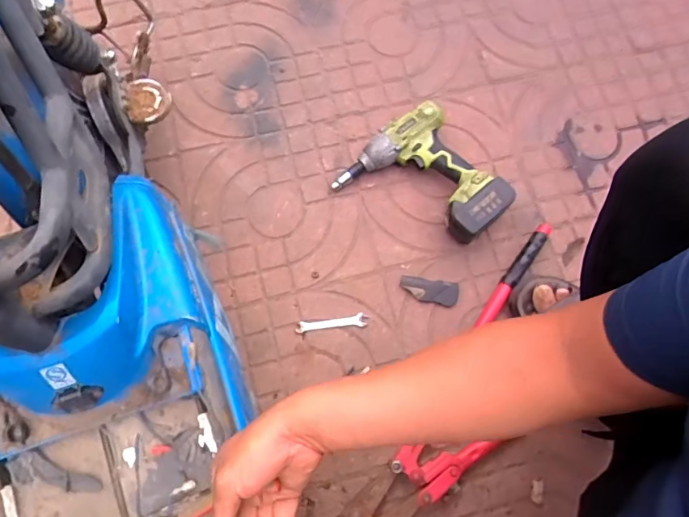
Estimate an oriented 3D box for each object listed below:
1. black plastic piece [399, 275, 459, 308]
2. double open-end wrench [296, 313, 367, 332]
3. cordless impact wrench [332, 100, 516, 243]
[{"bbox_3d":[0.140,0.053,0.774,0.097,0.007,0.039,9,75,0],"label":"black plastic piece"},{"bbox_3d":[-0.022,0.106,0.765,0.112,0.006,0.020,-6,76,-4],"label":"double open-end wrench"},{"bbox_3d":[0.138,-0.127,0.793,0.217,0.079,0.236,-42,80,-11],"label":"cordless impact wrench"}]

